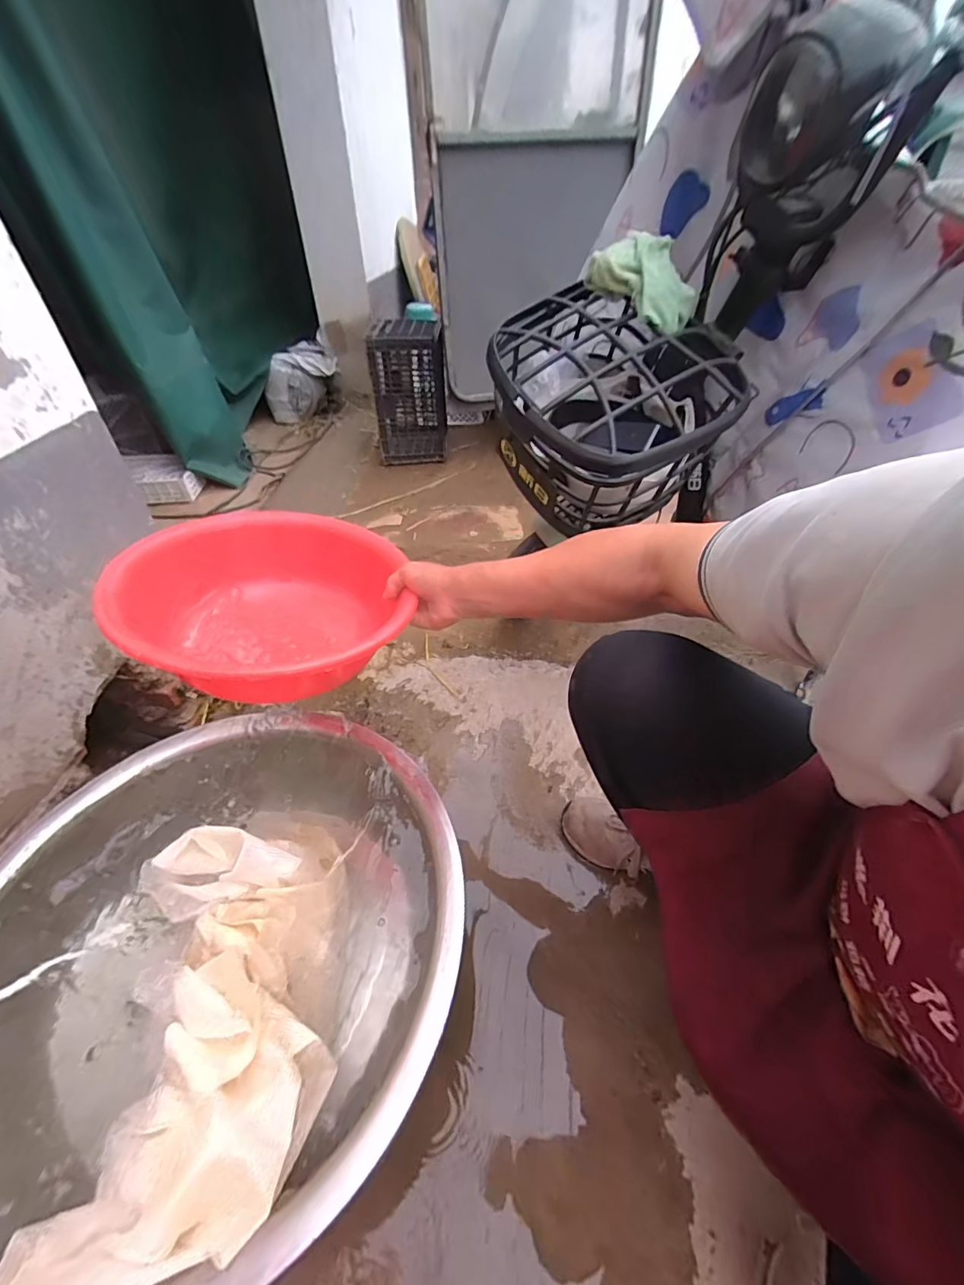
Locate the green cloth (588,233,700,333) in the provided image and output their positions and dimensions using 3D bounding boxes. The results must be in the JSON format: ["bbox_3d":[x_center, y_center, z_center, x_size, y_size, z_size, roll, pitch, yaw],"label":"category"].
[{"bbox_3d":[0.209,-0.480,0.646,0.146,0.092,0.064,20,48,21],"label":"green cloth"}]

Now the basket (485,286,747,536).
[{"bbox_3d":[0.187,-0.334,0.724,0.328,0.268,0.323,22,48,22],"label":"basket"}]

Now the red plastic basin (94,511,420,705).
[{"bbox_3d":[-0.271,-0.035,0.628,0.349,0.135,0.349,9,37,-7],"label":"red plastic basin"}]

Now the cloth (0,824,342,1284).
[{"bbox_3d":[-0.279,0.376,0.512,0.227,0.082,0.378,-5,44,-5],"label":"cloth"}]

